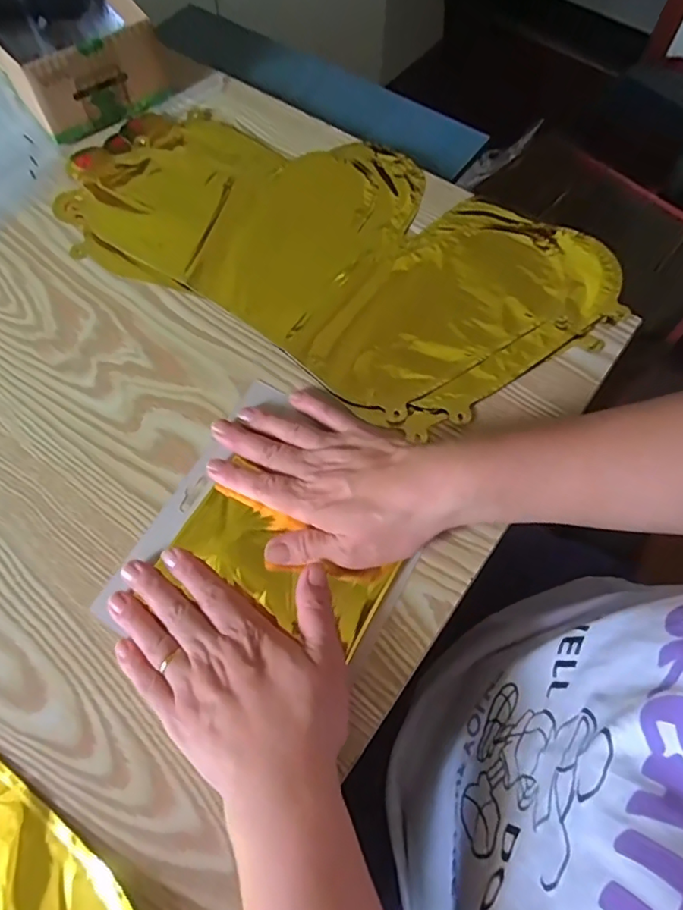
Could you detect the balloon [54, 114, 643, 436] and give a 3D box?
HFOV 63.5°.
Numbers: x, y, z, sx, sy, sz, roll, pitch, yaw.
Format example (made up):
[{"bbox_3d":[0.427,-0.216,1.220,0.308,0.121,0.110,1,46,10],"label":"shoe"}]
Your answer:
[{"bbox_3d":[-0.017,-0.179,0.458,0.445,0.008,0.229,30,70,14],"label":"balloon"}]

